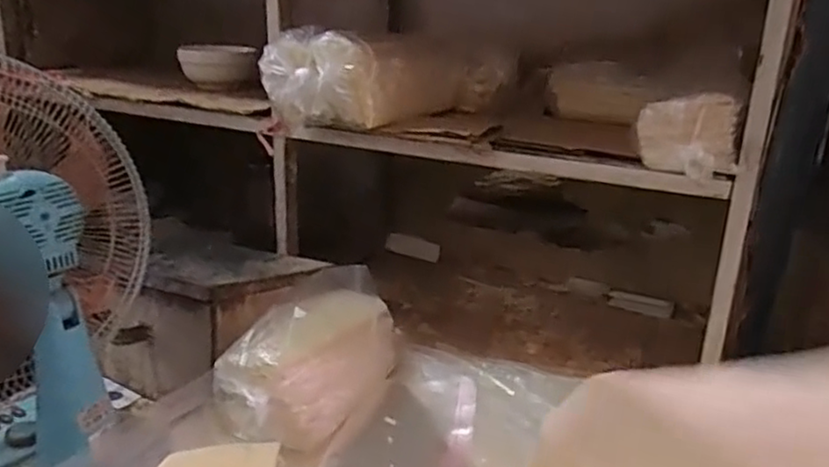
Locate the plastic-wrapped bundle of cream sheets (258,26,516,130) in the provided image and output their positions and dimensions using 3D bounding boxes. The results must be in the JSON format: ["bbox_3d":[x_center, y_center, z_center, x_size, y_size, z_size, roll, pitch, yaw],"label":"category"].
[{"bbox_3d":[-0.032,-0.268,1.142,0.203,0.129,0.403,18,25,39],"label":"plastic-wrapped bundle of cream sheets"}]

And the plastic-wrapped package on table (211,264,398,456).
[{"bbox_3d":[-0.125,0.166,0.975,0.176,0.131,0.316,13,22,30],"label":"plastic-wrapped package on table"}]

